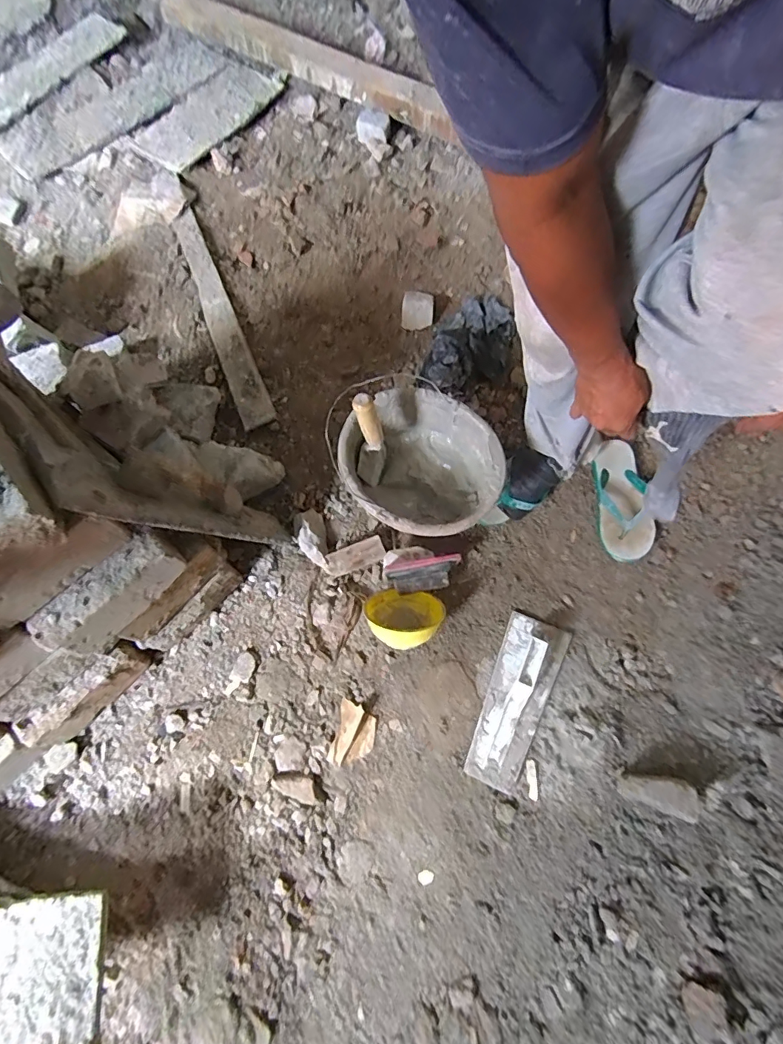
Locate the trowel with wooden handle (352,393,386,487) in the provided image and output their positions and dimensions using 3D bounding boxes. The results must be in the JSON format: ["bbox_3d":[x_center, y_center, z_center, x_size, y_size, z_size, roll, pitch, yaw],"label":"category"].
[{"bbox_3d":[-0.039,-0.141,0.840,0.058,0.232,0.068,-5,71,2],"label":"trowel with wooden handle"}]

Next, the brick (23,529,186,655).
[{"bbox_3d":[-0.407,0.106,0.699,0.205,0.094,0.057,-43,74,-11],"label":"brick"}]

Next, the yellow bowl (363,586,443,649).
[{"bbox_3d":[0.021,0.178,0.864,0.134,0.060,0.126,-2,32,15],"label":"yellow bowl"}]

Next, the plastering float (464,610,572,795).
[{"bbox_3d":[0.225,0.309,0.829,0.108,0.052,0.295,23,73,10],"label":"plastering float"}]

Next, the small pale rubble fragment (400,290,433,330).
[{"bbox_3d":[0.065,-0.520,1.158,0.078,0.053,0.086,6,71,4],"label":"small pale rubble fragment"}]

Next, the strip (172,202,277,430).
[{"bbox_3d":[-0.442,-0.540,1.196,0.073,0.022,0.754,-23,72,-6],"label":"strip"}]

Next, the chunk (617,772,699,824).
[{"bbox_3d":[0.426,0.429,0.749,0.109,0.069,0.055,14,73,8],"label":"chunk"}]

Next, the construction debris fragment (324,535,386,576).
[{"bbox_3d":[-0.075,0.071,0.950,0.121,0.025,0.046,-22,71,-6],"label":"construction debris fragment"}]

